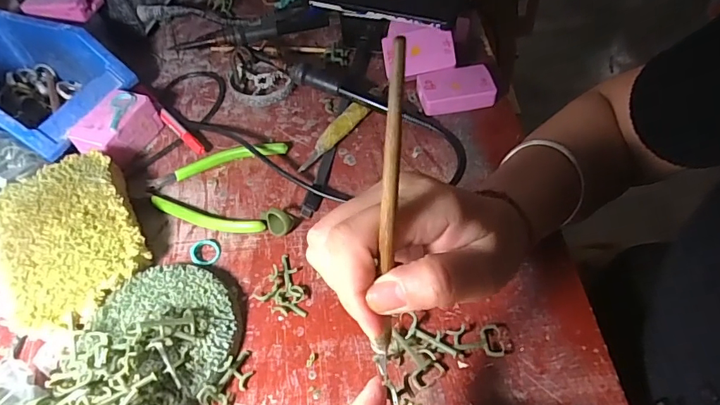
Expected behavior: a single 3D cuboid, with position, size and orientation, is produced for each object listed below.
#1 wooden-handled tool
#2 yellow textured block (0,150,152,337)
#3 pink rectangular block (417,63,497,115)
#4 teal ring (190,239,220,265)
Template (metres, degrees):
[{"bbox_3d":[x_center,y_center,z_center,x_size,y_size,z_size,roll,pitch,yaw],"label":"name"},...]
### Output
[{"bbox_3d":[0.012,0.009,0.188,0.006,0.143,0.004,5,27,7],"label":"wooden-handled tool"},{"bbox_3d":[-0.221,0.028,0.357,0.094,0.044,0.129,-27,56,-15],"label":"yellow textured block"},{"bbox_3d":[0.093,-0.110,0.453,0.068,0.023,0.041,-9,53,-2],"label":"pink rectangular block"},{"bbox_3d":[-0.125,0.039,0.371,0.025,0.006,0.023,-2,53,3],"label":"teal ring"}]

